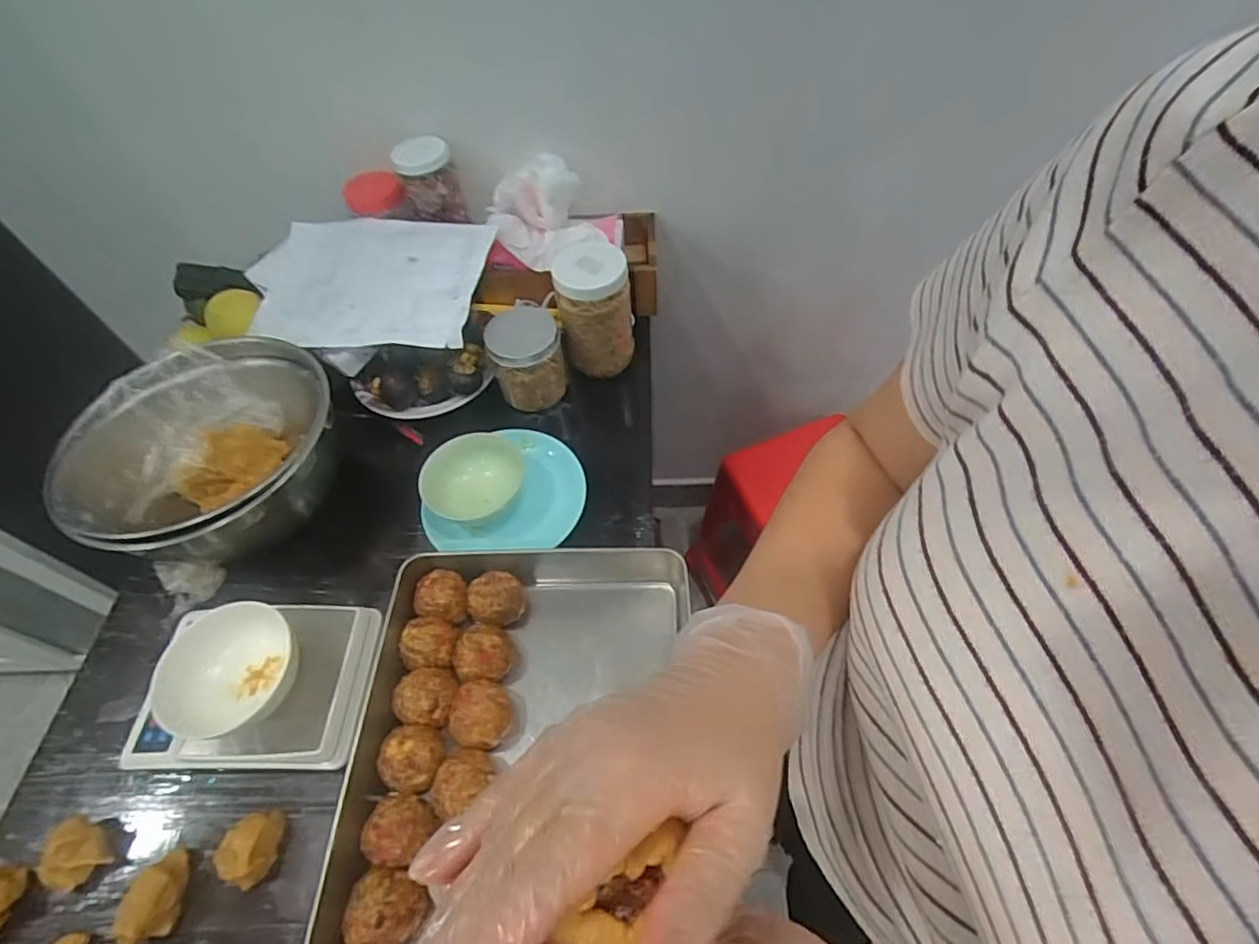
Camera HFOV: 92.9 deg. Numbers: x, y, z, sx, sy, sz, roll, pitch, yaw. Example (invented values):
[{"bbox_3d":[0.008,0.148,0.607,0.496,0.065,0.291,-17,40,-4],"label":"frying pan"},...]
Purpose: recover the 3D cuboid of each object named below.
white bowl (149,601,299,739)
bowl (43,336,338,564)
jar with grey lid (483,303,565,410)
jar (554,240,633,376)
[{"bbox_3d":[-0.341,0.170,0.514,0.090,0.057,0.108,6,57,8],"label":"white bowl"},{"bbox_3d":[-0.450,-0.012,0.649,0.234,0.112,0.254,-2,56,3],"label":"bowl"},{"bbox_3d":[-0.124,-0.138,0.726,0.084,0.093,0.077,-2,56,3],"label":"jar with grey lid"},{"bbox_3d":[-0.043,-0.197,0.734,0.085,0.144,0.086,-2,56,3],"label":"jar"}]

